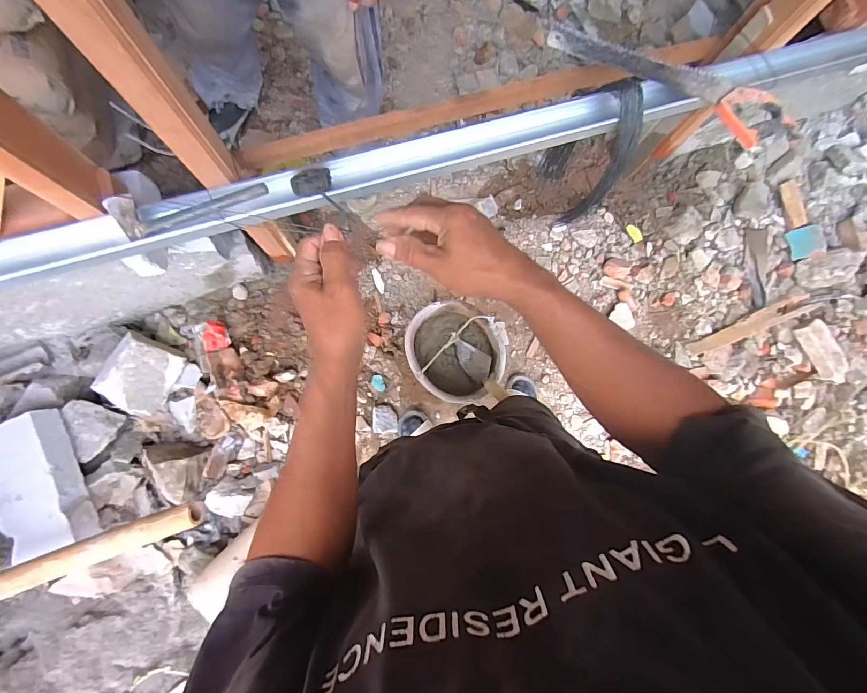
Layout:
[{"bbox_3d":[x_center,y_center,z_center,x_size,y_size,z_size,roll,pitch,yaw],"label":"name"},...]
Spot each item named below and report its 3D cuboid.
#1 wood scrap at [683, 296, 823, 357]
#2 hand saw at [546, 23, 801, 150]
[{"bbox_3d":[1.087,-0.080,1.340,0.509,0.017,0.068,-21,83,-4],"label":"wood scrap"},{"bbox_3d":[0.525,-0.584,0.854,0.559,0.033,0.134,29,81,1],"label":"hand saw"}]

